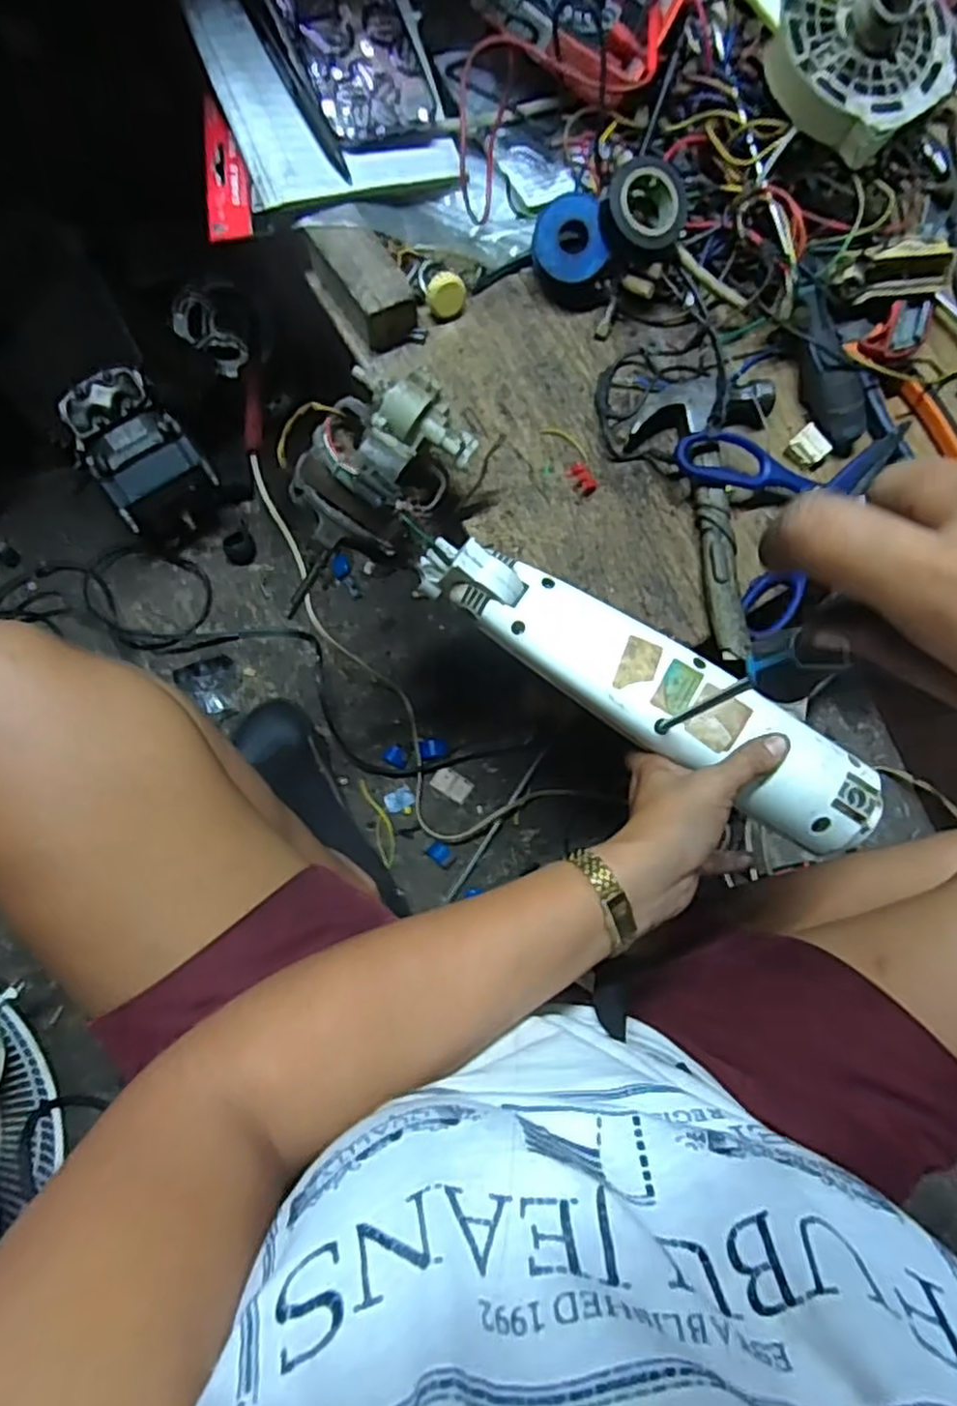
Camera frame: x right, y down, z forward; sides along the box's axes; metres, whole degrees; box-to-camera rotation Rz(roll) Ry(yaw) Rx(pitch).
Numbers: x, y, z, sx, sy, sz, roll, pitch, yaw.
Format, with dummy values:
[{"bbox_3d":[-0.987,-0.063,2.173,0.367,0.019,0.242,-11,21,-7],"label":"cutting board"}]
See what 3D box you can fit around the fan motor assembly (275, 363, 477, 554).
[{"bbox_3d":[-0.064,-0.152,0.458,0.114,0.081,0.096,-13,83,-7],"label":"fan motor assembly"}]

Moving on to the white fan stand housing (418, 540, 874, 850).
[{"bbox_3d":[0.099,-0.015,0.447,0.313,0.047,0.064,32,80,7],"label":"white fan stand housing"}]

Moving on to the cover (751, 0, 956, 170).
[{"bbox_3d":[0.250,-0.450,0.474,0.114,0.052,0.146,-38,87,-9],"label":"cover"}]

